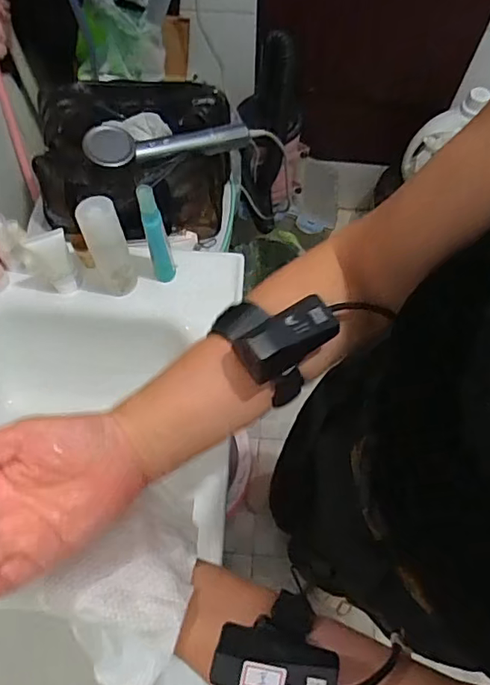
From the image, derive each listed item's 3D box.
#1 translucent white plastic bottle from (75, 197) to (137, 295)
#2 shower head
[{"bbox_3d":[-0.174,-0.115,0.676,0.047,0.173,0.044,0,65,-1],"label":"translucent white plastic bottle"},{"bbox_3d":[-0.107,-0.294,0.773,0.249,0.035,0.046,-14,66,-23],"label":"shower head"}]

